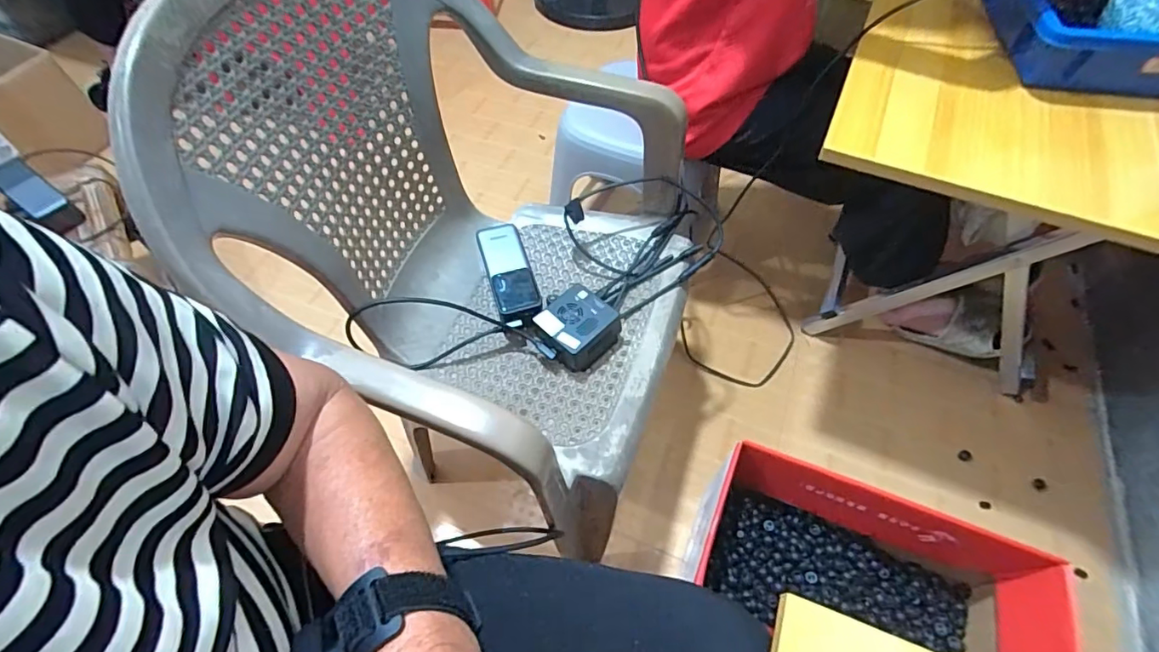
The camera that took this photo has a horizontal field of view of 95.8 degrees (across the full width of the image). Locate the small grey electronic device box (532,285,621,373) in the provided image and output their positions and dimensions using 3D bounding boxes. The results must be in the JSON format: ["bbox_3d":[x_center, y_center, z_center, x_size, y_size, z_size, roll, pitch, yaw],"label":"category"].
[{"bbox_3d":[-0.003,0.002,0.618,0.082,0.045,0.079,-38,64,-22],"label":"small grey electronic device box"}]

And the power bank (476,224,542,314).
[{"bbox_3d":[-0.088,-0.073,0.642,0.051,0.010,0.121,-19,66,-5],"label":"power bank"}]

